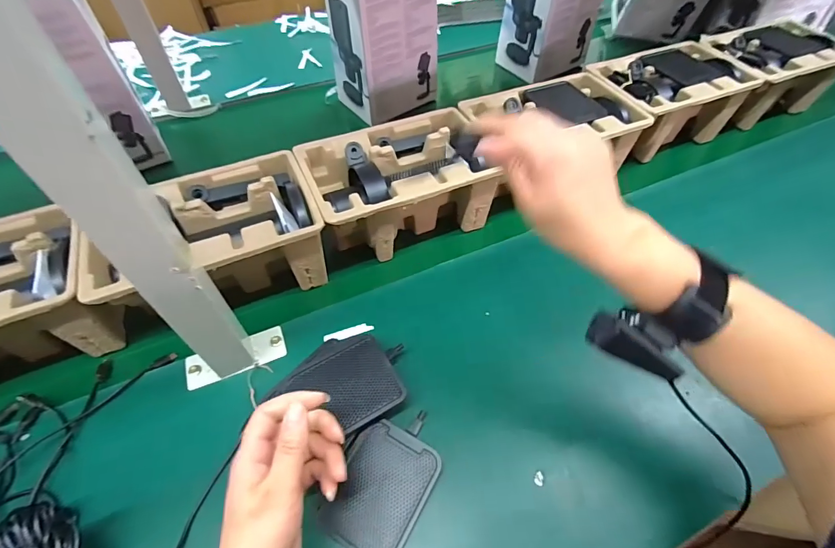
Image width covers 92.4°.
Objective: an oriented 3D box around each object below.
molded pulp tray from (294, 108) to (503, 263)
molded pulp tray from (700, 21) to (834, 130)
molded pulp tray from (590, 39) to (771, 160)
[{"bbox_3d":[-0.021,-0.112,0.518,0.245,0.097,0.148,-19,55,-13],"label":"molded pulp tray"},{"bbox_3d":[0.623,-0.359,0.716,0.255,0.104,0.162,-18,54,-12],"label":"molded pulp tray"},{"bbox_3d":[0.394,-0.278,0.649,0.256,0.103,0.152,-22,56,-15],"label":"molded pulp tray"}]

